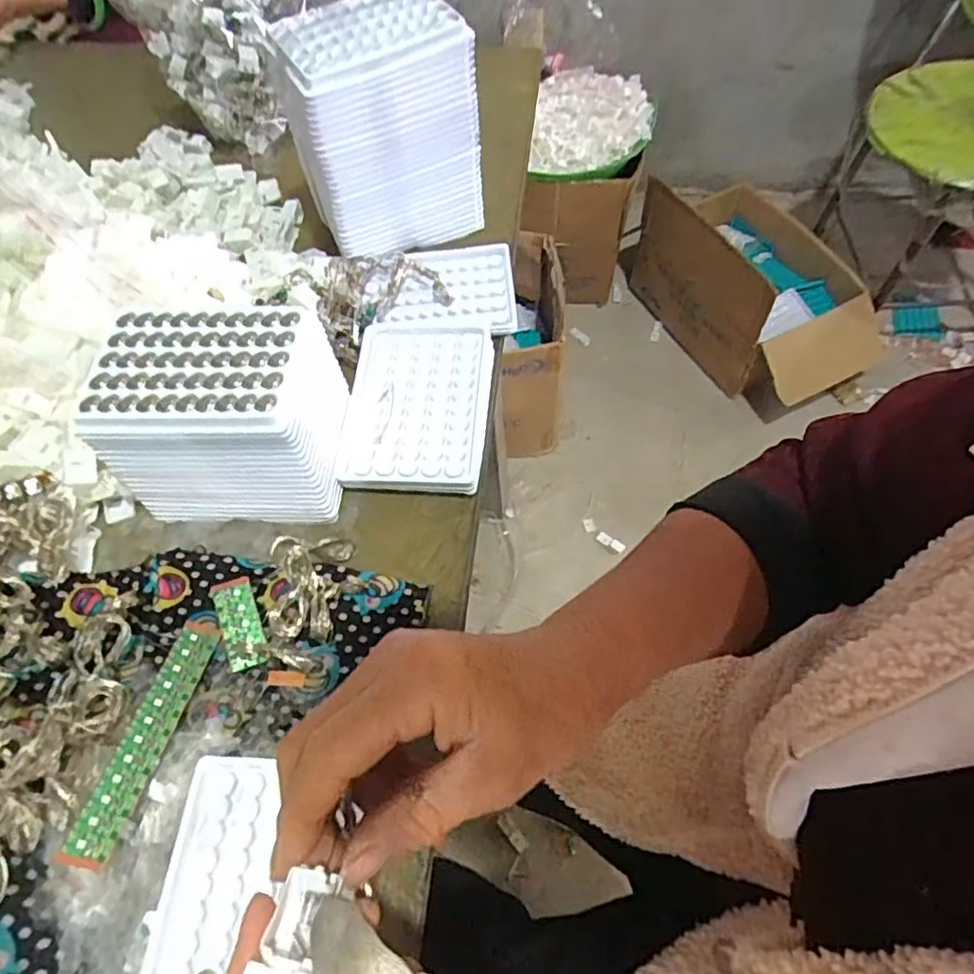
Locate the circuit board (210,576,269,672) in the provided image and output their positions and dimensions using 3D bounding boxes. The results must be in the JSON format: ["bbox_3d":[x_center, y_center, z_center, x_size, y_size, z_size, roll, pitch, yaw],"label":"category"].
[{"bbox_3d":[-0.148,0.081,0.373,0.021,0.004,0.055,-21,69,-11],"label":"circuit board"}]

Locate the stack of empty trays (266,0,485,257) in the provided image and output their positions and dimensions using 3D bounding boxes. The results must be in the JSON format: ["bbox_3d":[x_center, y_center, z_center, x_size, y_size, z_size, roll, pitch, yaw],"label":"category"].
[{"bbox_3d":[-0.084,-0.288,0.502,0.139,0.149,0.098,-21,61,-9],"label":"stack of empty trays"}]

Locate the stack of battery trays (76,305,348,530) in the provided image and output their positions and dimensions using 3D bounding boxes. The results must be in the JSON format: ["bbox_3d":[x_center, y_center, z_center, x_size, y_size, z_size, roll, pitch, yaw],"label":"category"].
[{"bbox_3d":[-0.168,-0.045,0.404,0.133,0.096,0.100,-2,60,2],"label":"stack of battery trays"}]

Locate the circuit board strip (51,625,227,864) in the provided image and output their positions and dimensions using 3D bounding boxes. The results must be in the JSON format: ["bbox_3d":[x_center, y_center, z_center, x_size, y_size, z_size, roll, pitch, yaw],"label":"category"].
[{"bbox_3d":[-0.182,0.131,0.335,0.023,0.005,0.125,17,50,-3],"label":"circuit board strip"}]

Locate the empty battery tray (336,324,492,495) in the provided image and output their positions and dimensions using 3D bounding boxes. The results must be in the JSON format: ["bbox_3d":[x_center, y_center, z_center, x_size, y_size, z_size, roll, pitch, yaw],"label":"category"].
[{"bbox_3d":[-0.049,-0.059,0.447,0.097,0.023,0.132,2,60,4],"label":"empty battery tray"}]

